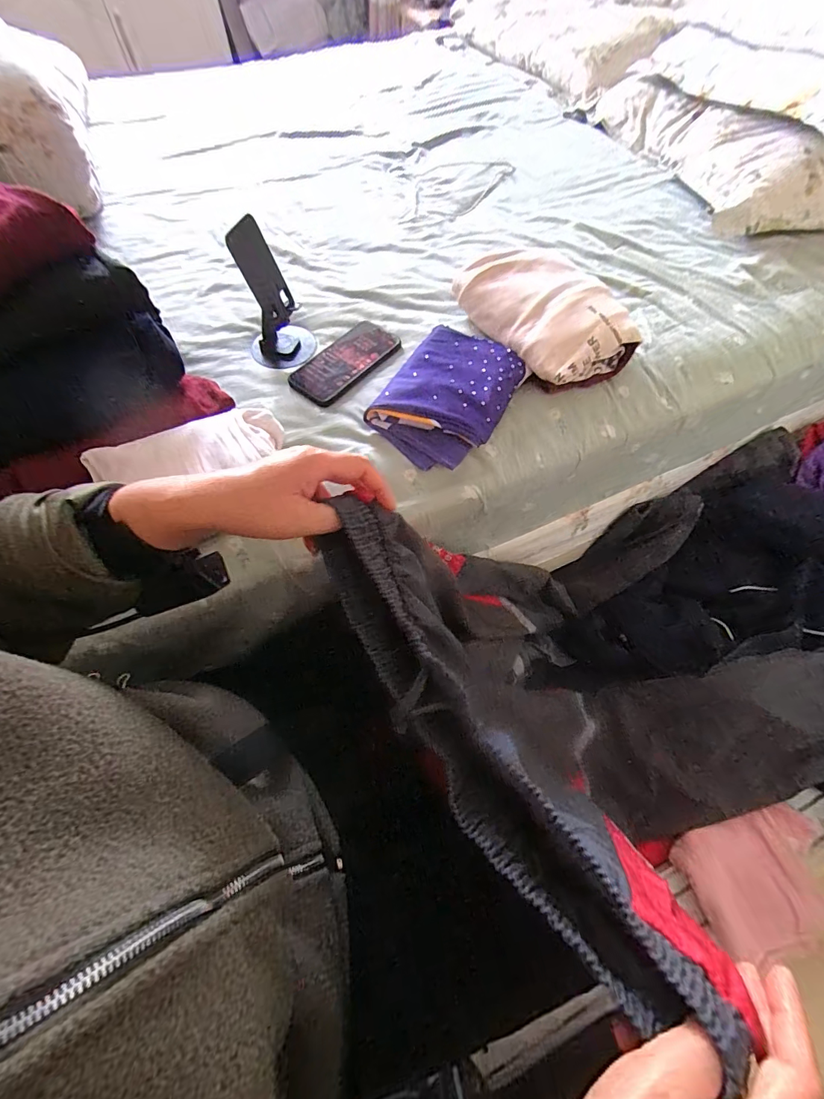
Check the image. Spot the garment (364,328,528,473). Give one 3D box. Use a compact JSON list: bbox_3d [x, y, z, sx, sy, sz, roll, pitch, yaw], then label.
[{"bbox_3d":[0.047,-0.204,0.564,0.152,0.042,0.207,23,64,13],"label":"garment"}]

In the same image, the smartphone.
[{"bbox_3d":[-0.091,-0.267,0.607,0.083,0.014,0.170,33,66,17],"label":"smartphone"}]

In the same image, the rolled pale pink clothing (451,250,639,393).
[{"bbox_3d":[0.181,-0.338,0.600,0.151,0.073,0.248,-25,64,-12],"label":"rolled pale pink clothing"}]

